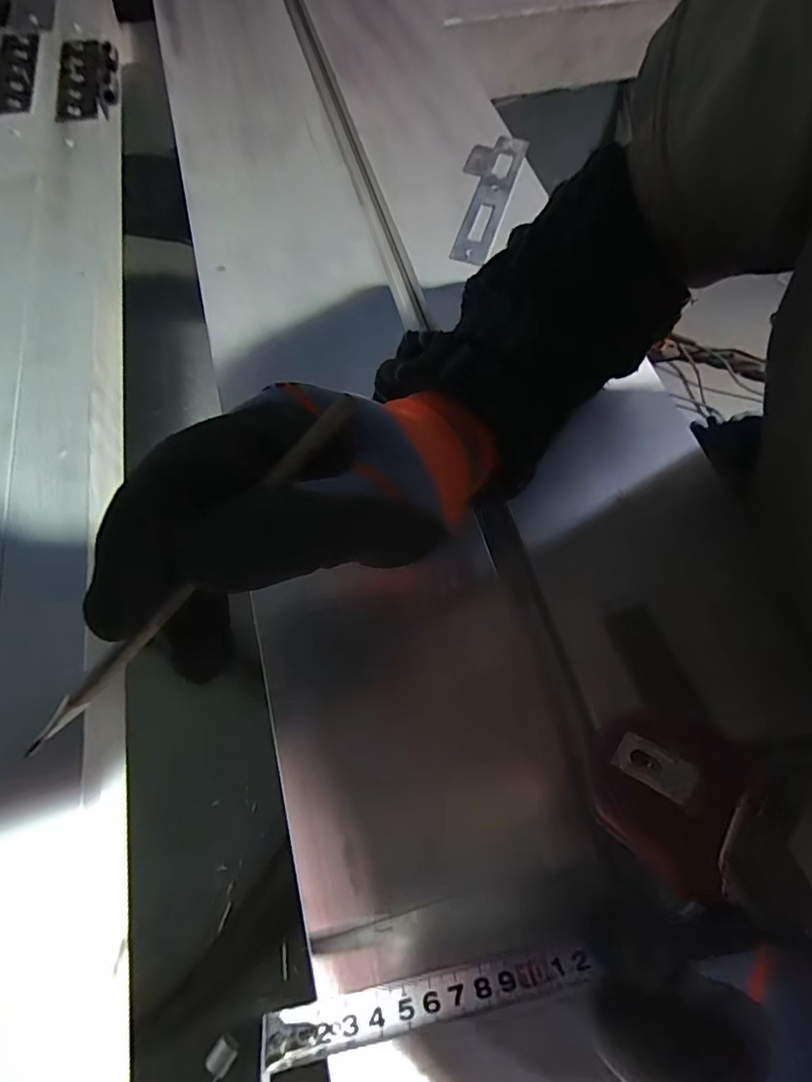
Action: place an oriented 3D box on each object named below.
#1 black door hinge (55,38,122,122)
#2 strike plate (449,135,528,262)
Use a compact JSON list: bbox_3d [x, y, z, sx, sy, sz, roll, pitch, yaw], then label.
[{"bbox_3d":[-0.321,-0.470,0.536,0.059,0.014,0.133,-12,66,-7],"label":"black door hinge"},{"bbox_3d":[0.070,-0.323,0.493,0.050,0.008,0.184,17,66,6],"label":"strike plate"}]

